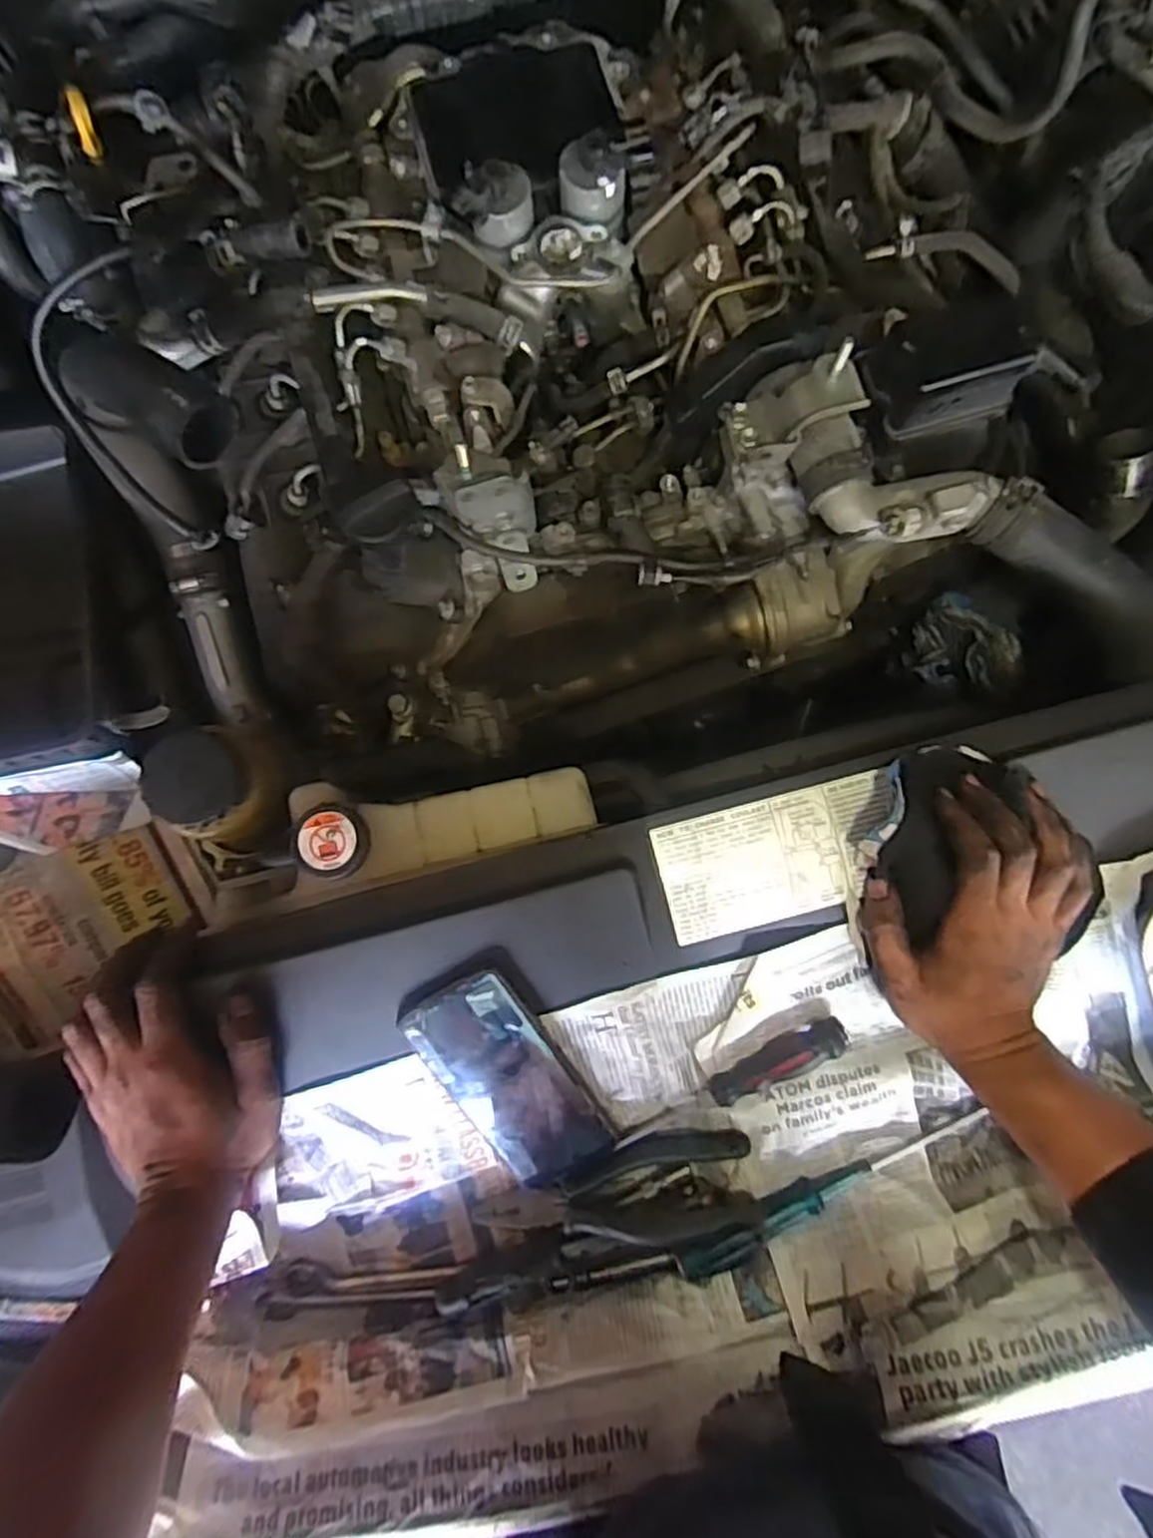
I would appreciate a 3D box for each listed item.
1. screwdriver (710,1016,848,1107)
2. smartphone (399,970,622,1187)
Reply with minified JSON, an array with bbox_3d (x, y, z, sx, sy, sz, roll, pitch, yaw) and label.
[{"bbox_3d":[0.137,0.198,0.514,0.096,0.032,0.020,-31,84,10],"label":"screwdriver"},{"bbox_3d":[-0.043,0.208,0.505,0.076,0.014,0.162,-33,106,-3],"label":"smartphone"}]

